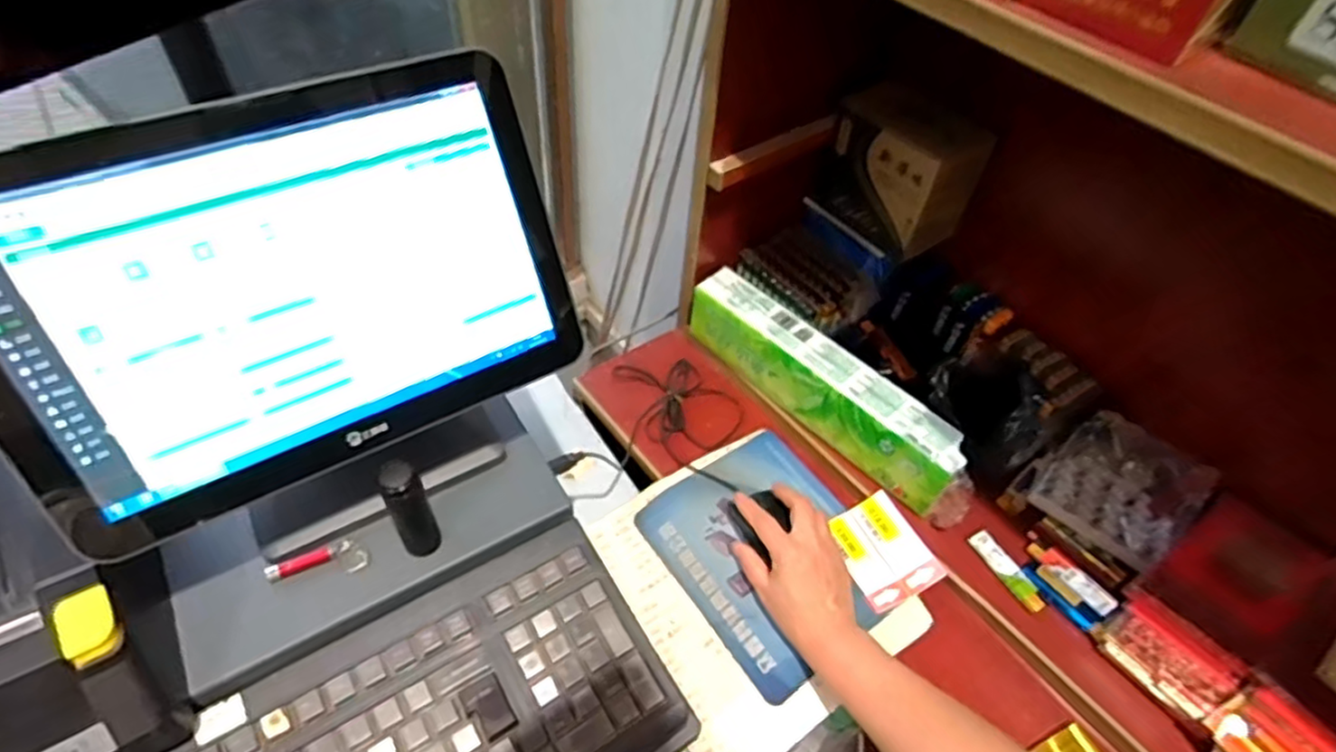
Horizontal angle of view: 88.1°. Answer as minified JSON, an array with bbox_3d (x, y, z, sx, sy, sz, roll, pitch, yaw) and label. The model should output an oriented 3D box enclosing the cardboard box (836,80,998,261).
[{"bbox_3d":[0.252,-0.221,0.726,0.101,0.113,0.133,-29,58,-27],"label":"cardboard box"}]

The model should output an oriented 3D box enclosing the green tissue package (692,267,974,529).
[{"bbox_3d":[0.162,0.015,0.718,0.062,0.087,0.343,-34,60,-29],"label":"green tissue package"}]

